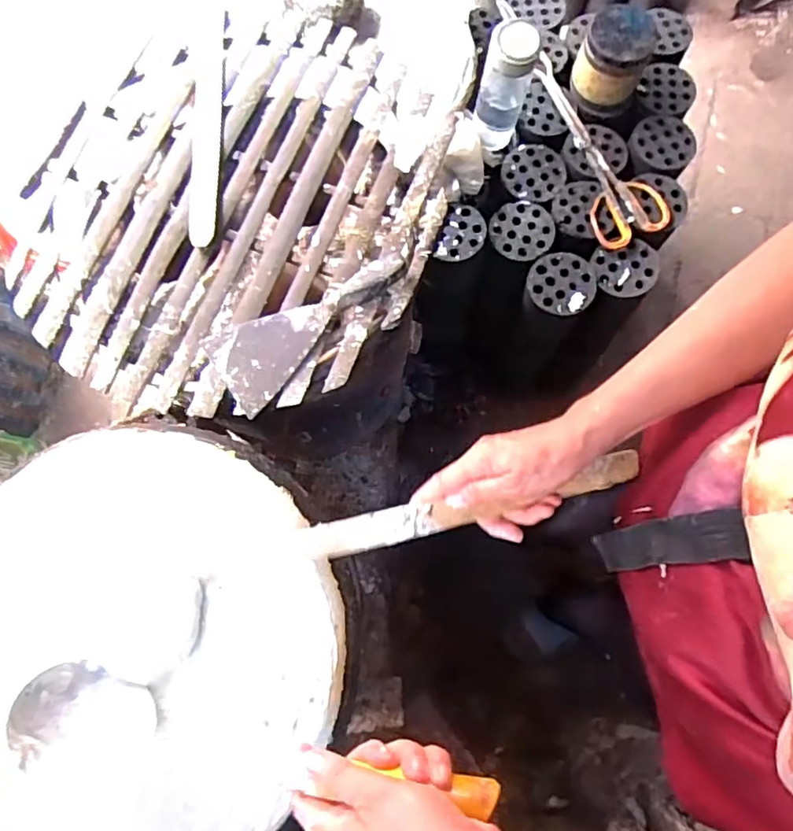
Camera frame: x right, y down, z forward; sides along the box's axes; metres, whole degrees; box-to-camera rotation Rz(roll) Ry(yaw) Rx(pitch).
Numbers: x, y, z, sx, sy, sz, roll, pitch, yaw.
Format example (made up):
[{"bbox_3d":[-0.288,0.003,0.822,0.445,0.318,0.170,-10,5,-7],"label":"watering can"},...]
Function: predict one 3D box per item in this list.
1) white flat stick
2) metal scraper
[{"bbox_3d":[-0.222,-0.359,0.691,0.036,0.016,0.376,-7,63,0],"label":"white flat stick"},{"bbox_3d":[-0.086,-0.095,0.584,0.203,0.022,0.088,-34,78,-6],"label":"metal scraper"}]

